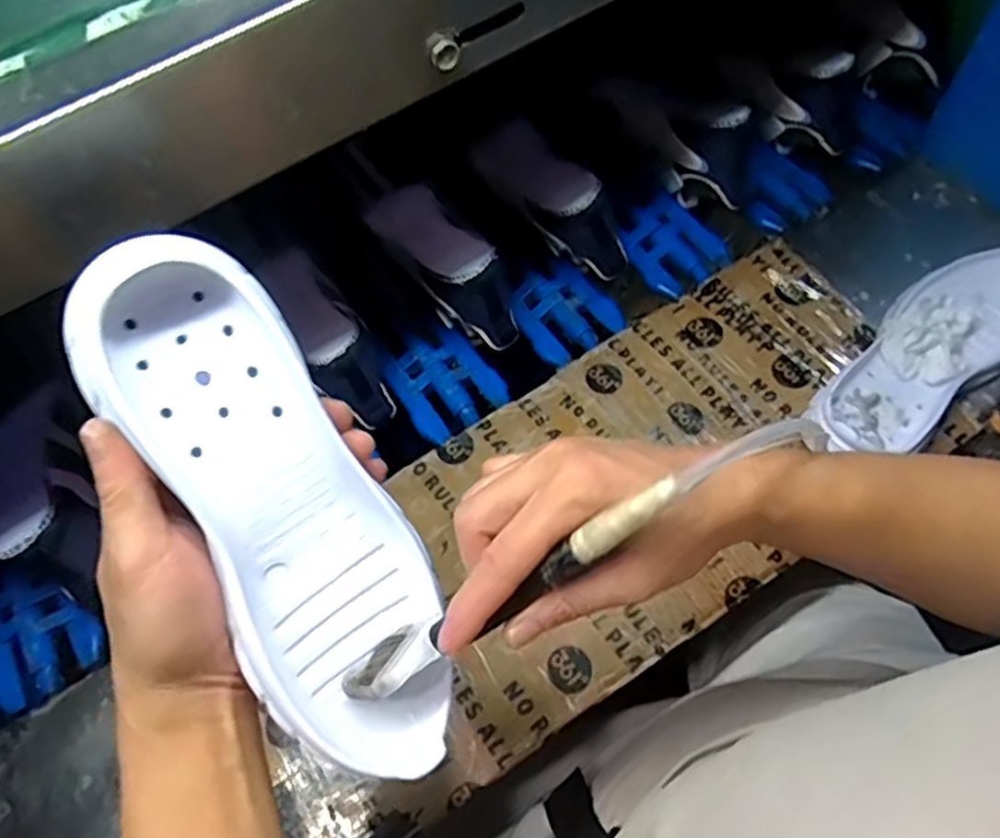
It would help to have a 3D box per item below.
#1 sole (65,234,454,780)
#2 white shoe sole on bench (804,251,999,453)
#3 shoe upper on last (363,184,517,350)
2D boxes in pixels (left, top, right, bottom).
[{"bbox_3d":[-0.095,0.044,0.327,0.083,0.039,0.256,-27,101,-9],"label":"sole"},{"bbox_3d":[0.369,-0.060,0.622,0.285,0.056,0.097,-38,71,-13],"label":"white shoe sole on bench"},{"bbox_3d":[-0.059,-0.166,0.701,0.080,0.076,0.220,-31,69,-10],"label":"shoe upper on last"}]

